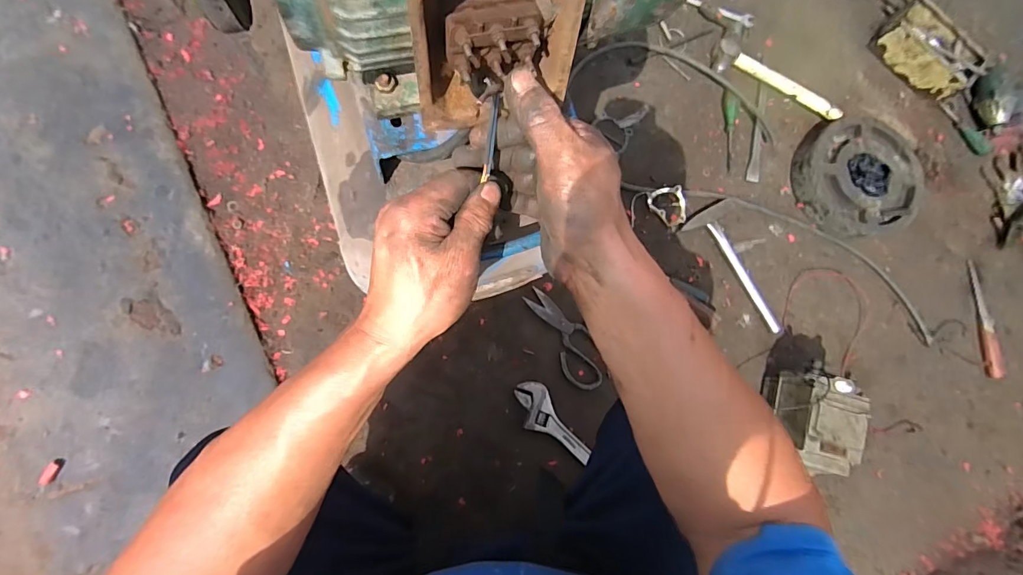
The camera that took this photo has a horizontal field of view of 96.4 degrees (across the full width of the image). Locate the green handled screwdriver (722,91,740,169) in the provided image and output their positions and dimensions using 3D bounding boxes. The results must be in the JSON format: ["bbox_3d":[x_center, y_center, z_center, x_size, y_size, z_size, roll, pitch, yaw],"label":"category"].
[{"bbox_3d":[0.413,-0.296,0.856,0.029,0.018,0.145,3,81,-10],"label":"green handled screwdriver"}]

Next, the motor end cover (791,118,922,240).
[{"bbox_3d":[0.654,-0.210,0.852,0.241,0.064,0.224,-11,84,-12],"label":"motor end cover"}]

